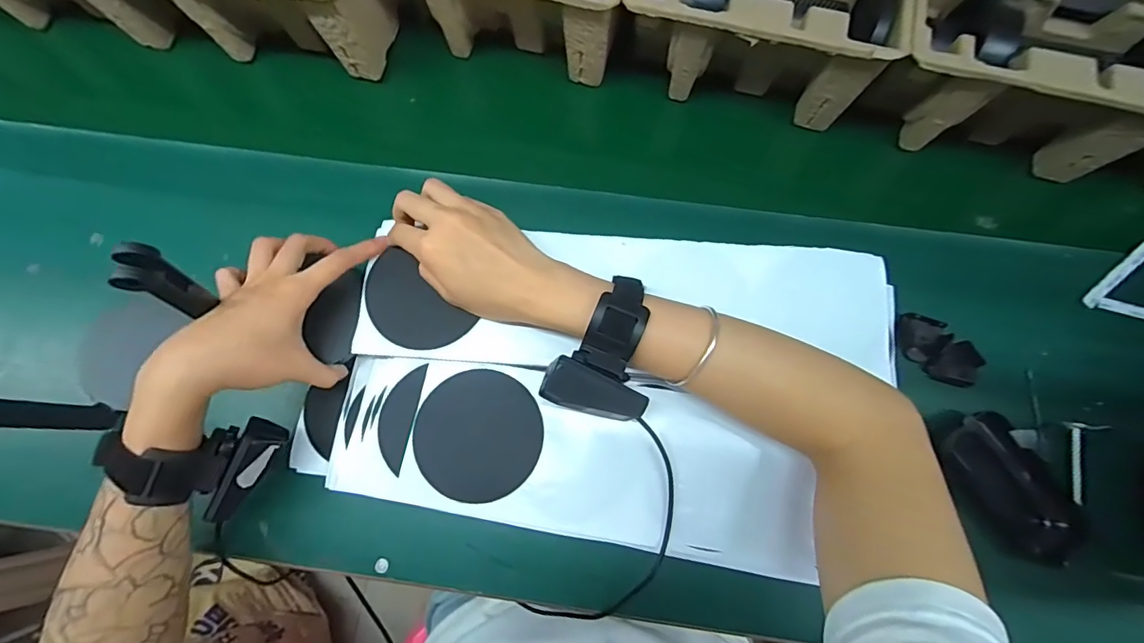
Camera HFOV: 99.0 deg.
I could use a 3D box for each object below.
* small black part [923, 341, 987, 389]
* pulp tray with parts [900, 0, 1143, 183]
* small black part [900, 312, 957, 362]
[{"bbox_3d":[0.317,0.034,0.405,0.035,0.015,0.034,27,76,6],"label":"small black part"},{"bbox_3d":[0.384,-0.224,0.428,0.224,0.105,0.153,14,75,3],"label":"pulp tray with parts"},{"bbox_3d":[0.291,0.015,0.405,0.038,0.013,0.036,17,75,4],"label":"small black part"}]

